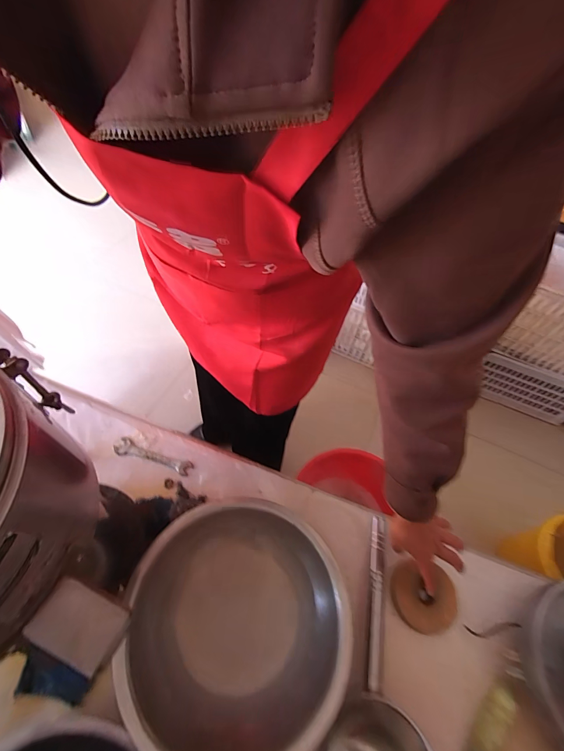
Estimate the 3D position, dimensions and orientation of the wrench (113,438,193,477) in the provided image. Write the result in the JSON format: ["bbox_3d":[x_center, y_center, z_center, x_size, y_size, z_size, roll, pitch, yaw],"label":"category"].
[{"bbox_3d":[-0.255,0.163,0.653,0.158,0.007,0.034,19,56,8],"label":"wrench"}]

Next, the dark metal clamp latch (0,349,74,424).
[{"bbox_3d":[-0.242,0.011,0.320,0.030,0.093,0.023,33,59,17],"label":"dark metal clamp latch"}]

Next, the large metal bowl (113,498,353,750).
[{"bbox_3d":[-0.065,0.354,0.493,0.322,0.088,0.291,28,58,14],"label":"large metal bowl"}]

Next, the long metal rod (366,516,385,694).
[{"bbox_3d":[0.152,0.348,0.530,0.024,0.015,0.232,12,55,3],"label":"long metal rod"}]

